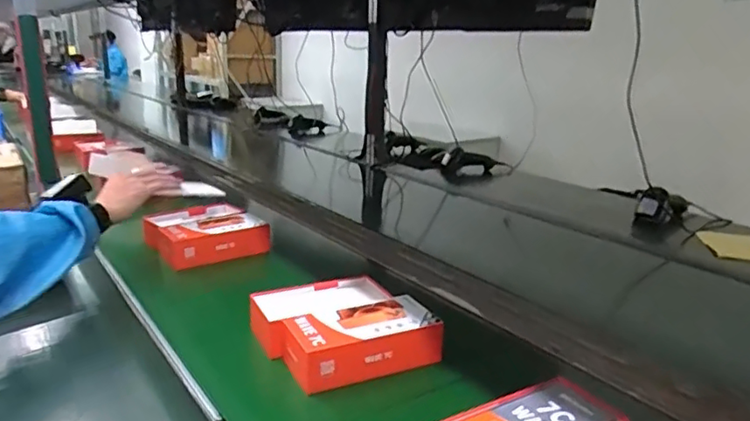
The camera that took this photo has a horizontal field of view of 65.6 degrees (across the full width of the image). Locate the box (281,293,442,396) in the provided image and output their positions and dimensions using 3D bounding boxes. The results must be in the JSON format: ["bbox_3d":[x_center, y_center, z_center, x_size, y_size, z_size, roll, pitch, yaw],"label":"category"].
[{"bbox_3d":[-0.015,0.160,0.729,0.189,0.056,0.093,-5,17,-22],"label":"box"}]

